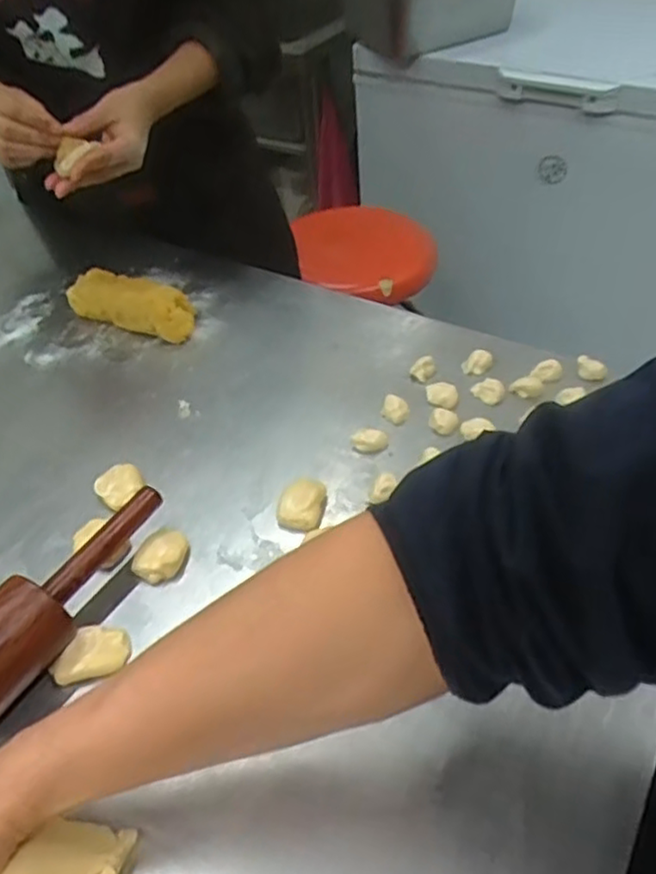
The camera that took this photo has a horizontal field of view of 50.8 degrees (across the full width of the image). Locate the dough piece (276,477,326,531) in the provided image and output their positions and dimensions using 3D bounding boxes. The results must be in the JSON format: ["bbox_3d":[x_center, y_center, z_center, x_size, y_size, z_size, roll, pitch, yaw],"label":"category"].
[{"bbox_3d":[-0.021,0.053,0.579,0.041,0.023,0.047,8,47,14],"label":"dough piece"}]

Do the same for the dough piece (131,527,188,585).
[{"bbox_3d":[-0.129,0.093,0.544,0.034,0.024,0.042,12,48,17],"label":"dough piece"}]

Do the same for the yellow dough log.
[{"bbox_3d":[-0.225,-0.154,0.788,0.172,0.050,0.061,17,50,22],"label":"yellow dough log"}]

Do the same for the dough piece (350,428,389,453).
[{"bbox_3d":[0.038,0.002,0.629,0.033,0.013,0.021,-3,45,3],"label":"dough piece"}]

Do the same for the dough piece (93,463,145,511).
[{"bbox_3d":[-0.182,0.041,0.604,0.039,0.014,0.039,-3,45,3],"label":"dough piece"}]

